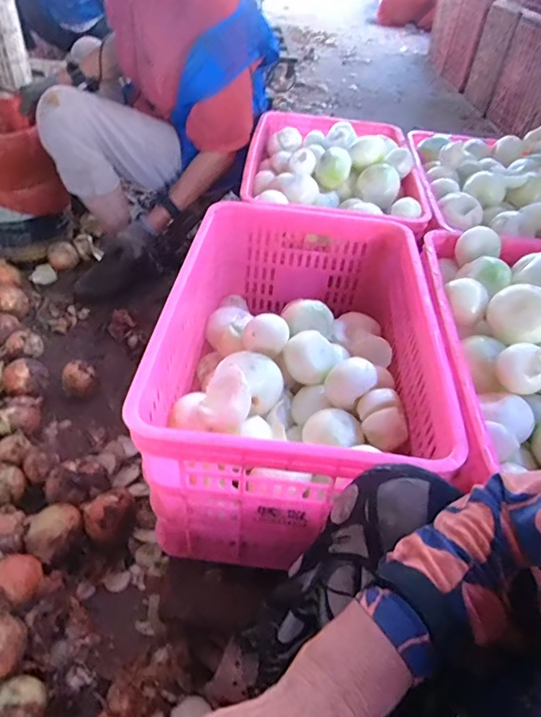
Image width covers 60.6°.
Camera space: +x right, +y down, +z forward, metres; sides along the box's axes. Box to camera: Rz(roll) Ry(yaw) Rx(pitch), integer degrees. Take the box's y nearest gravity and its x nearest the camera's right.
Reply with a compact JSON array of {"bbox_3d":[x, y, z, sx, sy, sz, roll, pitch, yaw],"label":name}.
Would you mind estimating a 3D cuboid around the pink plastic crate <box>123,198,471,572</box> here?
[{"bbox_3d":[0.044,0.003,0.729,0.347,0.263,0.528,7,44,2],"label":"pink plastic crate"}]

